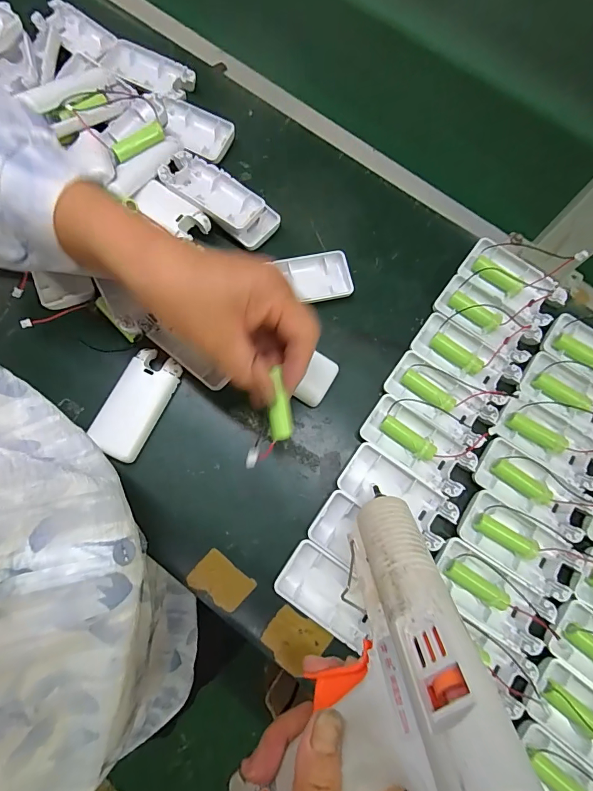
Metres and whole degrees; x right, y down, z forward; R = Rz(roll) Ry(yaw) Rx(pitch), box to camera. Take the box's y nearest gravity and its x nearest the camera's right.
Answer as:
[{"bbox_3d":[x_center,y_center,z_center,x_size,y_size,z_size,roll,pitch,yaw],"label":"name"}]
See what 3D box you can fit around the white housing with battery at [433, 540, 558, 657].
[{"bbox_3d":[0.149,0.154,0.310,0.091,0.017,0.043,34,77,9],"label":"white housing with battery"}]

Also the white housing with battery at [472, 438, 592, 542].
[{"bbox_3d":[0.193,0.076,0.330,0.093,0.015,0.044,33,77,8],"label":"white housing with battery"}]

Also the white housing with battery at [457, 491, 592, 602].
[{"bbox_3d":[0.177,0.119,0.319,0.095,0.015,0.044,33,77,8],"label":"white housing with battery"}]

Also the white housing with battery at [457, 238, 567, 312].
[{"bbox_3d":[0.201,-0.108,0.370,0.092,0.016,0.039,34,77,8],"label":"white housing with battery"}]

